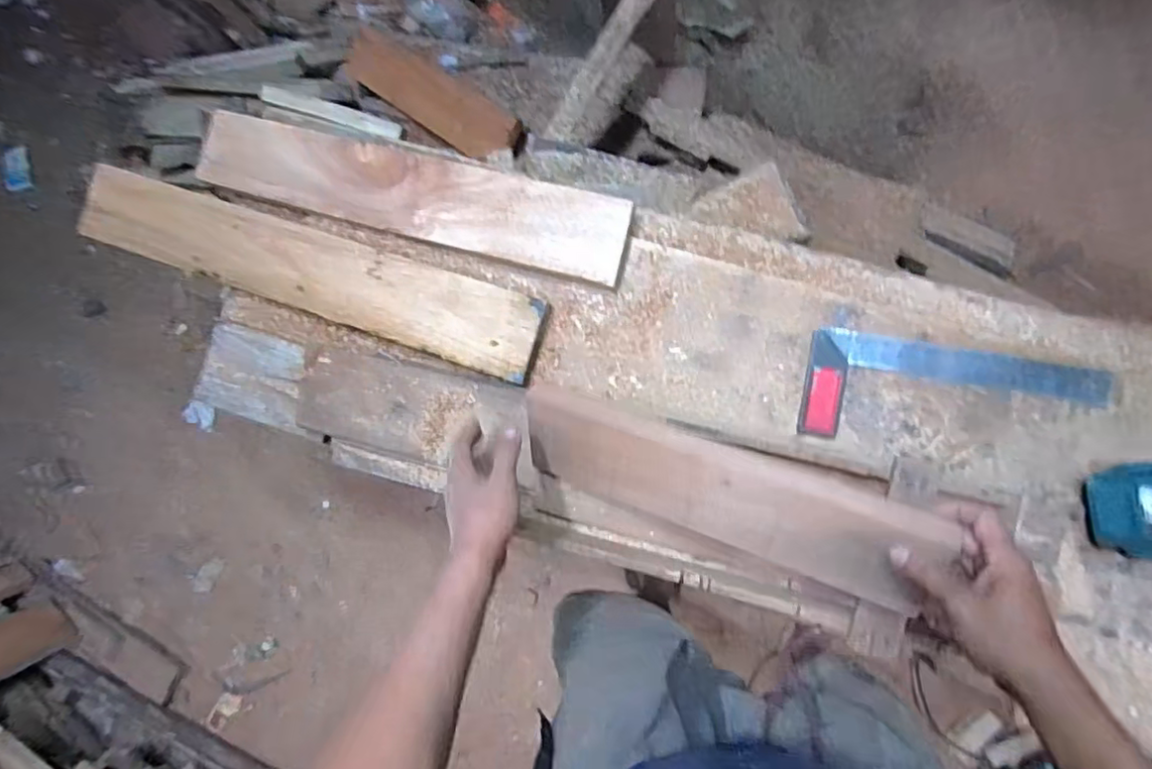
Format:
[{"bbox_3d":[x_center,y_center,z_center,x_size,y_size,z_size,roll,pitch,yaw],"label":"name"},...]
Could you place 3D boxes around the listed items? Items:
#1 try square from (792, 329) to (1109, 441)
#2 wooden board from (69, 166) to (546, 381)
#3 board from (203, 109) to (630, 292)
[{"bbox_3d":[0.407,0.016,0.681,0.296,0.017,0.117,9,89,8],"label":"try square"},{"bbox_3d":[-0.368,-0.157,0.822,0.683,0.024,0.107,19,87,14],"label":"wooden board"},{"bbox_3d":[-0.218,-0.245,0.791,0.579,0.023,0.101,16,97,12],"label":"board"}]

